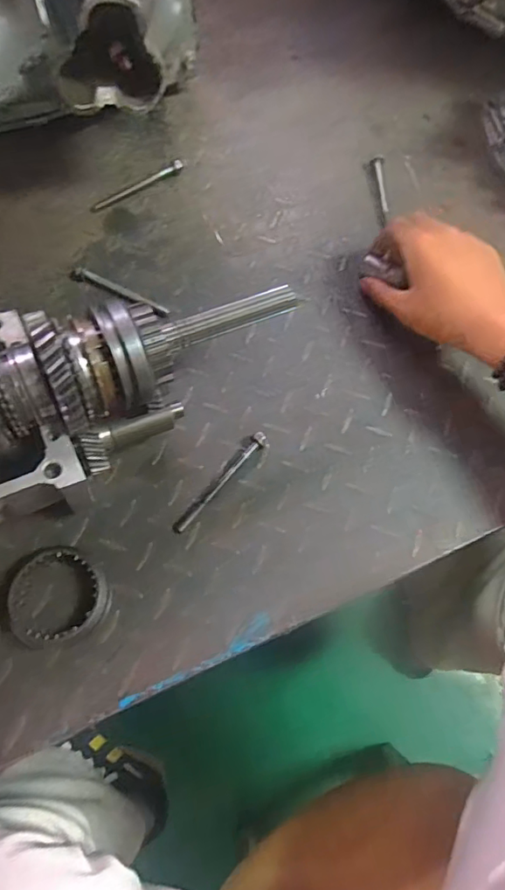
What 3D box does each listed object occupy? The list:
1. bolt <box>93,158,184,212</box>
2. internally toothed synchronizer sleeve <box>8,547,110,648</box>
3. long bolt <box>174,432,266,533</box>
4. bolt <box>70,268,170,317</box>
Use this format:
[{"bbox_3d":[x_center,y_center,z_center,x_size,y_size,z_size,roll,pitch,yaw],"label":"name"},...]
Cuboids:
[{"bbox_3d":[-0.122,-0.276,0.551,0.109,0.009,0.013,-32,72,-12],"label":"bolt"},{"bbox_3d":[-0.141,0.110,0.381,0.068,0.024,0.066,-16,69,-7],"label":"internally toothed synchronizer sleeve"},{"bbox_3d":[-0.026,0.030,0.425,0.009,0.014,0.106,39,73,14],"label":"long bolt"},{"bbox_3d":[-0.126,-0.147,0.497,0.103,0.010,0.015,23,70,8],"label":"bolt"}]

